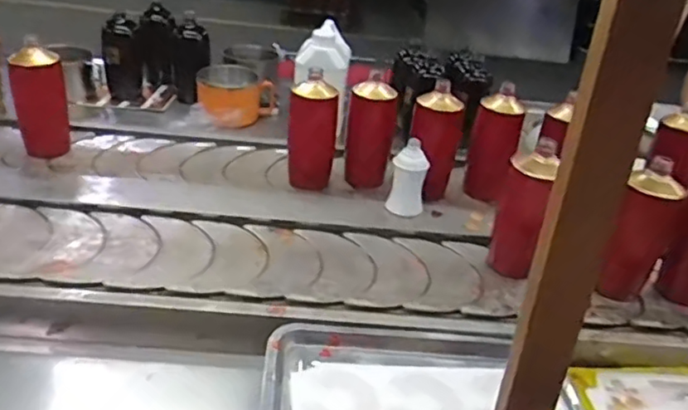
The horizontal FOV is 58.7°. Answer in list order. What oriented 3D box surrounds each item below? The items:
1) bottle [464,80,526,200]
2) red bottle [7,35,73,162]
[{"bbox_3d":[0.255,-0.097,1.042,0.074,0.185,0.077,14,31,11],"label":"bottle"},{"bbox_3d":[-0.513,-0.175,1.040,0.066,0.180,0.063,23,34,26],"label":"red bottle"}]

